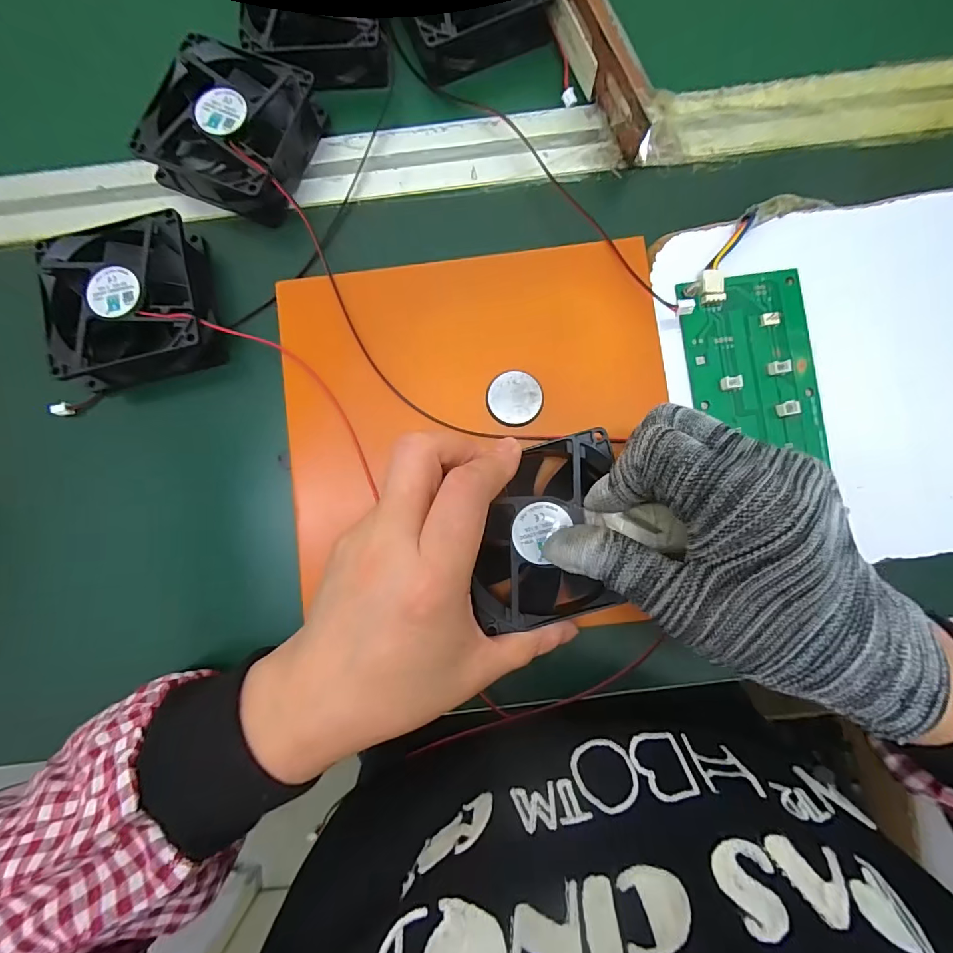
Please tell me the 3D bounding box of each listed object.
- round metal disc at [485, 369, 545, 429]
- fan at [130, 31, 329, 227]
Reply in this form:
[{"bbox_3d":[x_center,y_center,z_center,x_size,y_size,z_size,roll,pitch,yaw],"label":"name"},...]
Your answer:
[{"bbox_3d":[0.020,-0.041,0.235,0.029,0.008,0.029,0,86,1],"label":"round metal disc"},{"bbox_3d":[-0.137,-0.196,0.254,0.088,0.028,0.086,19,86,3],"label":"fan"}]

